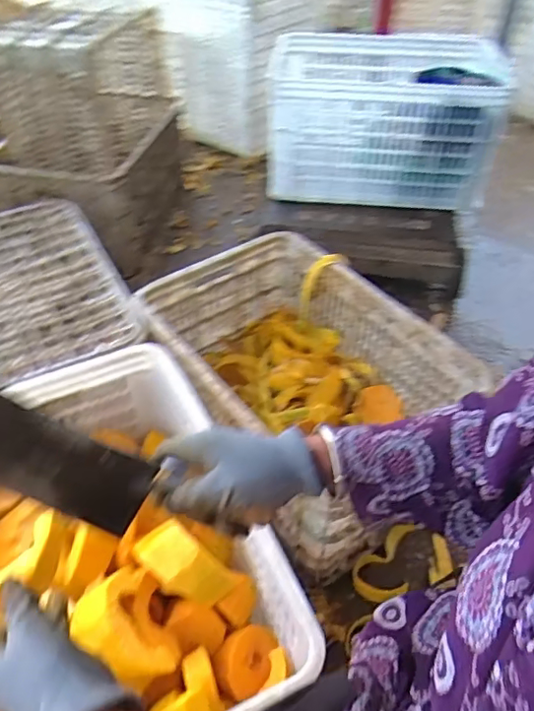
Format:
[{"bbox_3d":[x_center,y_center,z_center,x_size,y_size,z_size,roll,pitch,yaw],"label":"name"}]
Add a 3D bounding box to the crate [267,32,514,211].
[{"bbox_3d":[0.259,-0.576,1.357,0.485,0.256,0.364,2,45,1],"label":"crate"}]

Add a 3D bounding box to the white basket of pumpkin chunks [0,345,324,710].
[{"bbox_3d":[-0.189,0.234,0.703,0.310,0.176,0.513,-19,48,-19],"label":"white basket of pumpkin chunks"}]

